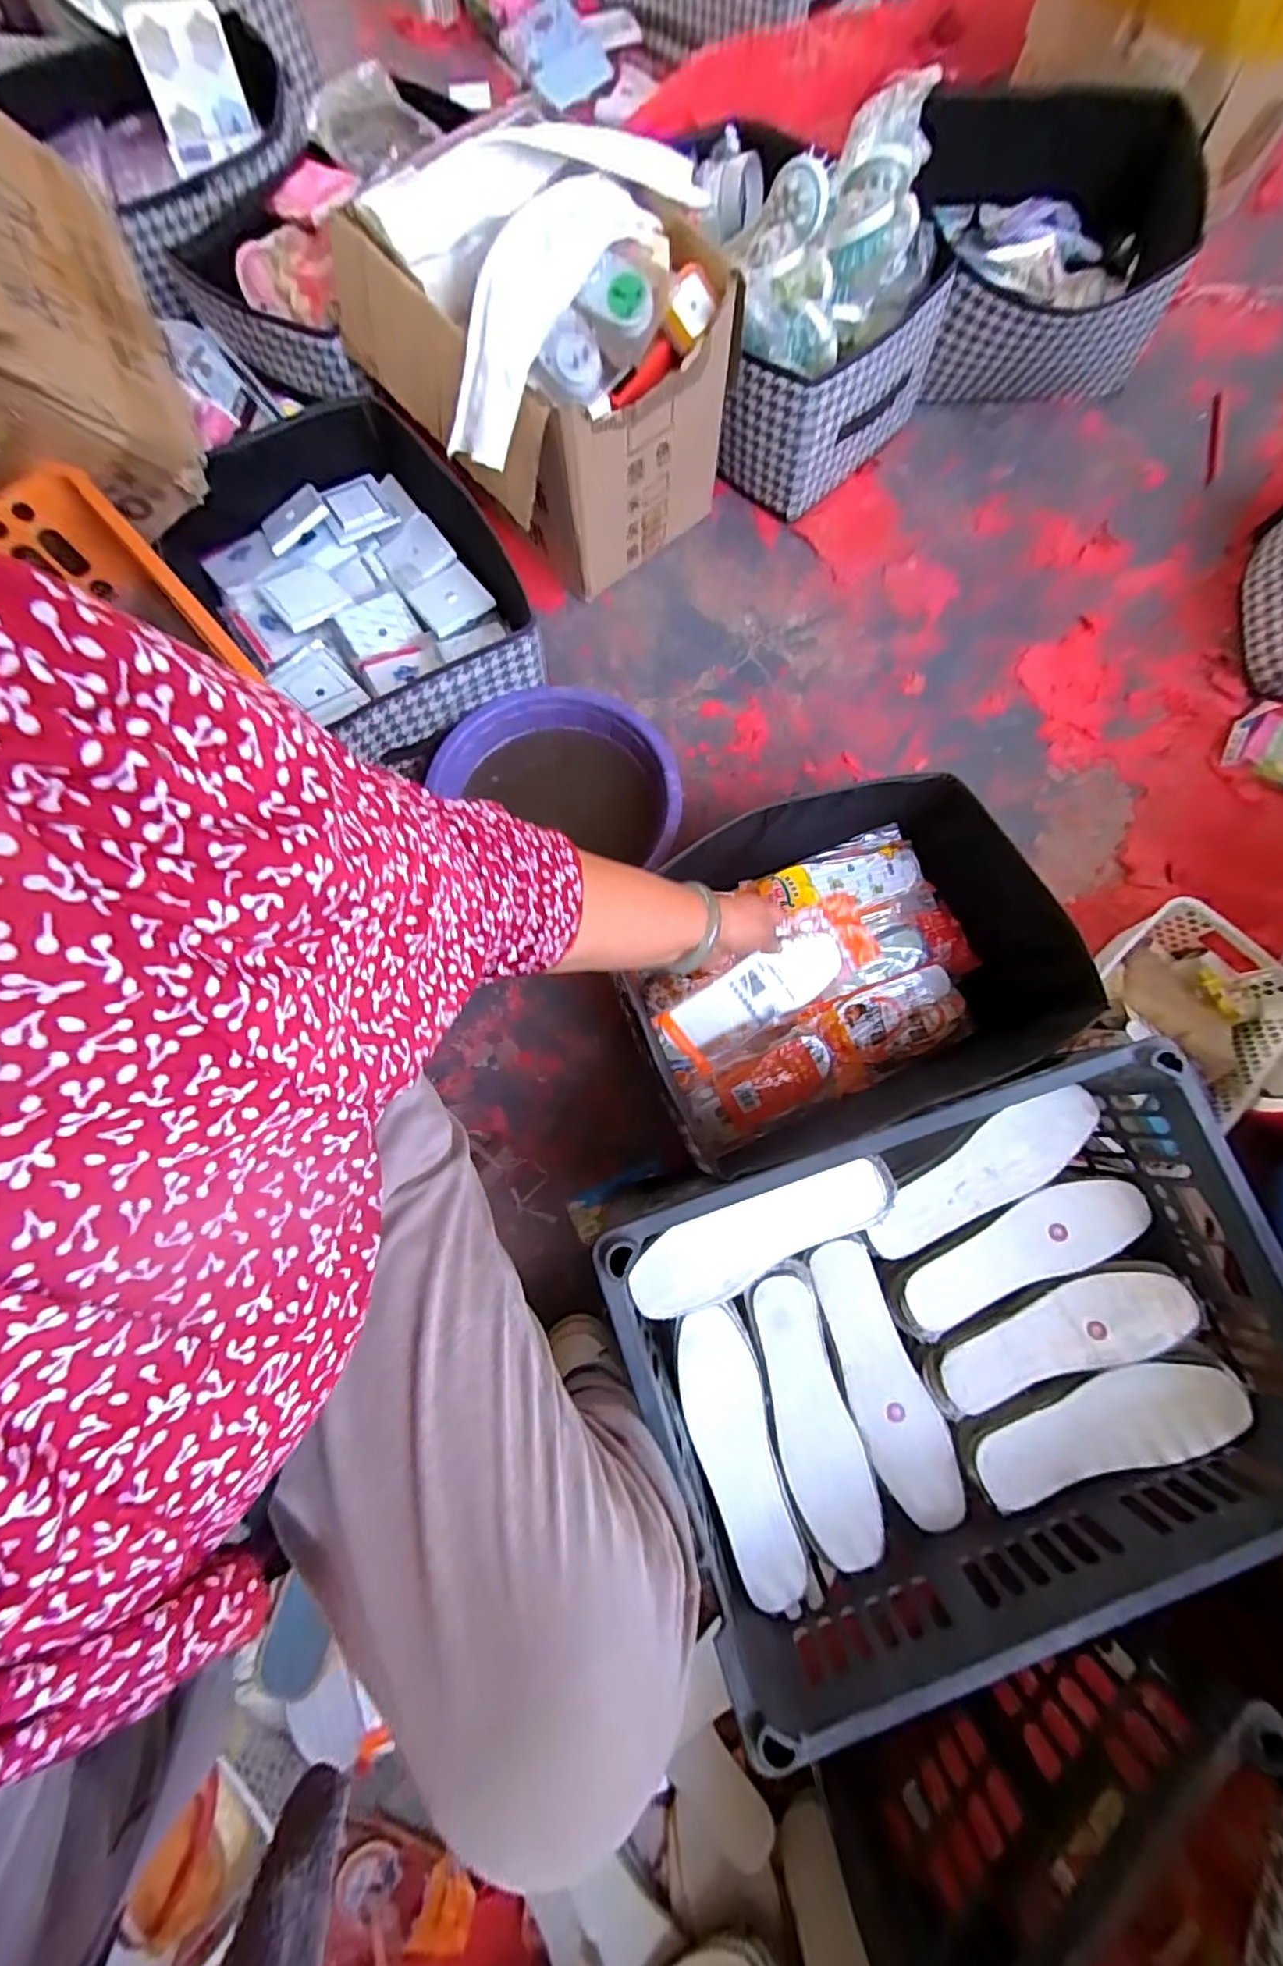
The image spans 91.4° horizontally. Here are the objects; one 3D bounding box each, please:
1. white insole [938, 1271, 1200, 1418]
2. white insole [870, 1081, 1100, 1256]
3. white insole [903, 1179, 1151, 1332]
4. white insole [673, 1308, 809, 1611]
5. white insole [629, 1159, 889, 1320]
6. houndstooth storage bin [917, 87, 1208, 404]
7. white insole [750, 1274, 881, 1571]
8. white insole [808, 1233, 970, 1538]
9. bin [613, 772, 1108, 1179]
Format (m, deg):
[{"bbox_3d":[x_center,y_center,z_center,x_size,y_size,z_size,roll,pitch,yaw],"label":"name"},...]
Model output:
[{"bbox_3d":[0.364,0.306,0.540,0.217,0.016,0.066,-17,72,-1],"label":"white insole"},{"bbox_3d":[0.312,0.173,0.574,0.235,0.029,0.073,-25,80,-6],"label":"white insole"},{"bbox_3d":[0.340,0.238,0.557,0.223,0.021,0.067,-21,79,-5],"label":"white insole"},{"bbox_3d":[0.078,0.388,0.518,0.067,0.022,0.209,-11,78,-4],"label":"white insole"},{"bbox_3d":[0.097,0.208,0.509,0.215,0.012,0.063,-19,79,-2],"label":"white insole"},{"bbox_3d":[0.569,-1.035,0.905,0.363,0.194,0.320,-5,78,-2],"label":"houndstooth storage bin"},{"bbox_3d":[0.145,0.365,0.528,0.064,0.015,0.212,-13,78,-4],"label":"white insole"},{"bbox_3d":[0.211,0.348,0.550,0.066,0.012,0.232,-22,79,-6],"label":"white insole"},{"bbox_3d":[0.208,-0.021,0.692,0.435,0.196,0.311,-20,79,-5],"label":"bin"}]

